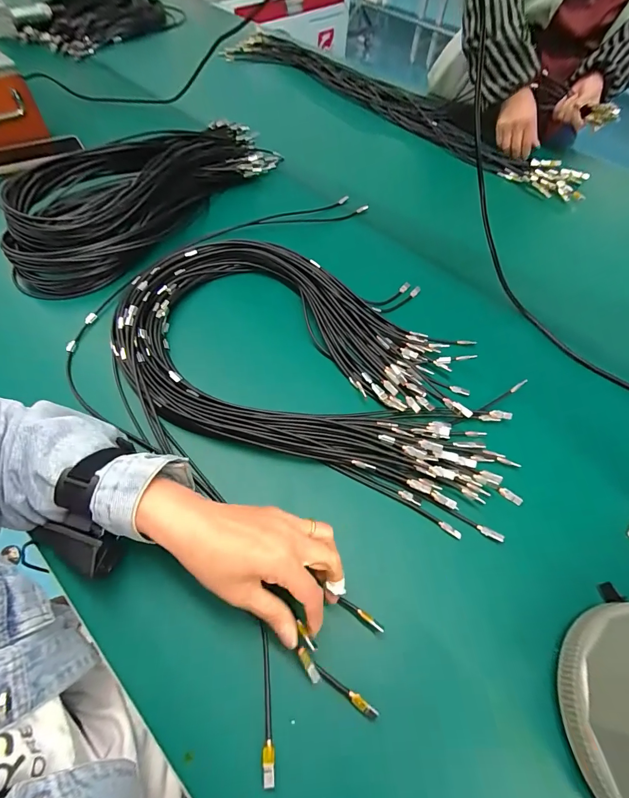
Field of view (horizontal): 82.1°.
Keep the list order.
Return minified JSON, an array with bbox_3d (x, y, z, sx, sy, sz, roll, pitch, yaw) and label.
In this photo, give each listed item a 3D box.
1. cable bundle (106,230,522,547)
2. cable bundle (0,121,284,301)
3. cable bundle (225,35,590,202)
[{"bbox_3d":[-0.015,-0.034,0.437,0.523,0.049,0.301,29,61,14],"label":"cable bundle"},{"bbox_3d":[-0.274,-0.357,0.594,0.232,0.069,0.503,31,62,15],"label":"cable bundle"},{"bbox_3d":[0.157,-0.736,0.877,1.036,0.056,0.185,40,65,20],"label":"cable bundle"}]

